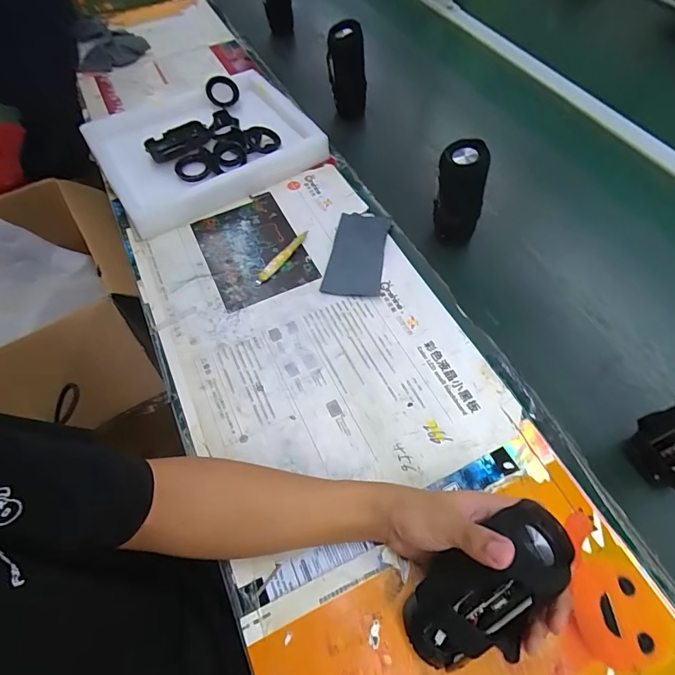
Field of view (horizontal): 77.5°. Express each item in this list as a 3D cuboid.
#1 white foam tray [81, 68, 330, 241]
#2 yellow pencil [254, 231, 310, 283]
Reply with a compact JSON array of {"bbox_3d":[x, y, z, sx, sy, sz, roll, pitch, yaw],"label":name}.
[{"bbox_3d":[-0.243,-0.374,0.761,0.362,0.044,0.339,-29,62,-15],"label":"white foam tray"},{"bbox_3d":[-0.081,-0.122,0.635,0.016,0.009,0.115,33,65,20],"label":"yellow pencil"}]

